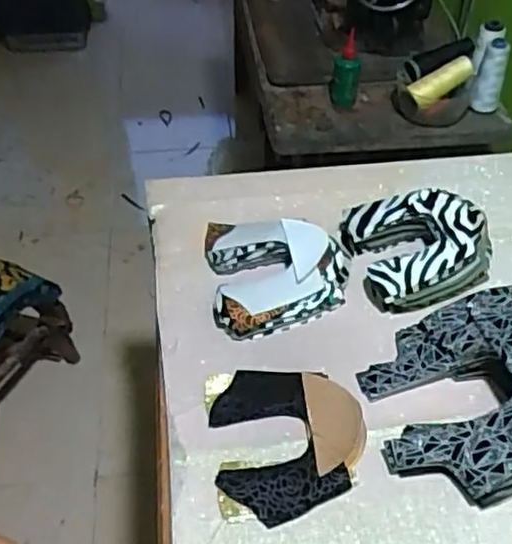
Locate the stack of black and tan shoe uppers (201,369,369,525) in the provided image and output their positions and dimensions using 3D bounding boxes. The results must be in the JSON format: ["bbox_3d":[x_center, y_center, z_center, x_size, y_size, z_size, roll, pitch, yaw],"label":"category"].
[{"bbox_3d":[0.031,0.156,0.646,0.146,0.014,0.160,-6,46,-7],"label":"stack of black and tan shoe uppers"}]

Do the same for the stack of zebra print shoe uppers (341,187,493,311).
[{"bbox_3d":[0.198,-0.042,0.811,0.163,0.064,0.168,-11,47,-11],"label":"stack of zebra print shoe uppers"}]

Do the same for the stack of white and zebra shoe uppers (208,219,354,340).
[{"bbox_3d":[0.027,-0.009,0.791,0.159,0.040,0.166,-6,46,-7],"label":"stack of white and zebra shoe uppers"}]

